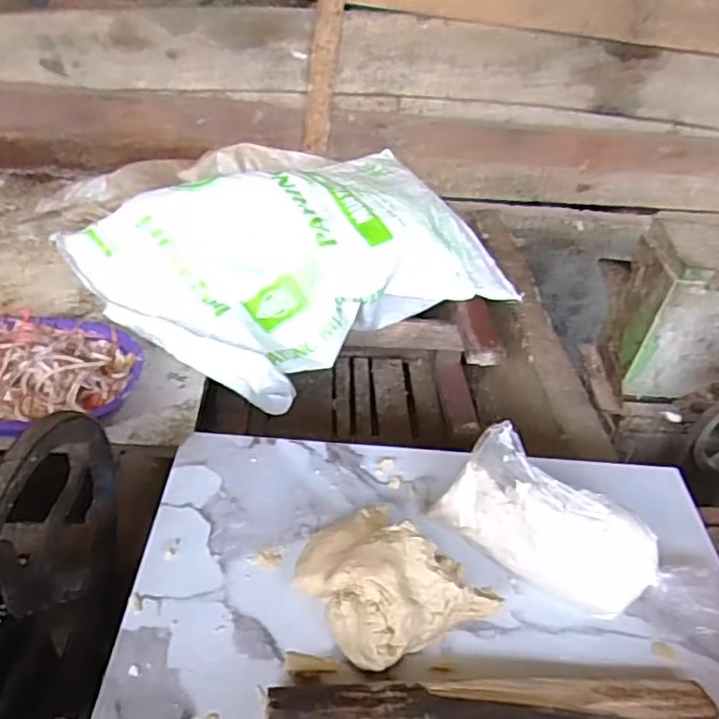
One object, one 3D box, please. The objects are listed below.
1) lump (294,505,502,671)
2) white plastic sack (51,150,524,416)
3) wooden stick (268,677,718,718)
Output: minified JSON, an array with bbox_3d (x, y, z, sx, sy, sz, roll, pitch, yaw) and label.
[{"bbox_3d":[0.018,0.165,0.487,0.109,0.067,0.132,-21,47,-28],"label":"lump"},{"bbox_3d":[-0.086,-0.171,1.072,0.646,0.192,0.399,-24,50,-33],"label":"white plastic sack"},{"bbox_3d":[0.092,0.237,0.433,0.300,0.034,0.038,3,41,-8],"label":"wooden stick"}]

